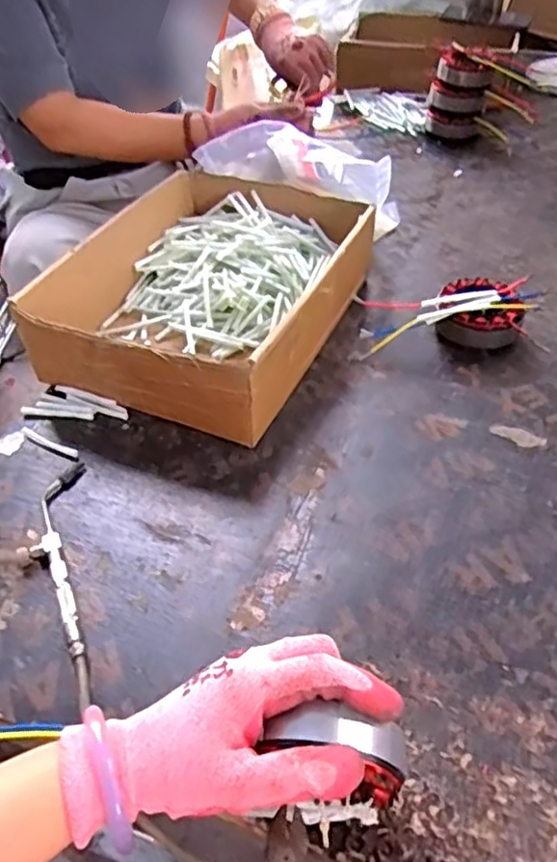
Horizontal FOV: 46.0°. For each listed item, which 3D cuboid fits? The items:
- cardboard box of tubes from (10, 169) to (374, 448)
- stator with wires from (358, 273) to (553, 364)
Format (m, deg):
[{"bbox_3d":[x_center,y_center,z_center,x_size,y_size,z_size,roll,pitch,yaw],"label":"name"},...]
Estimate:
[{"bbox_3d":[-0.061,-0.147,0.676,0.241,0.096,0.336,17,47,19],"label":"cardboard box of tubes"},{"bbox_3d":[0.175,-0.119,0.672,0.179,0.040,0.085,-3,44,0],"label":"stator with wires"}]

